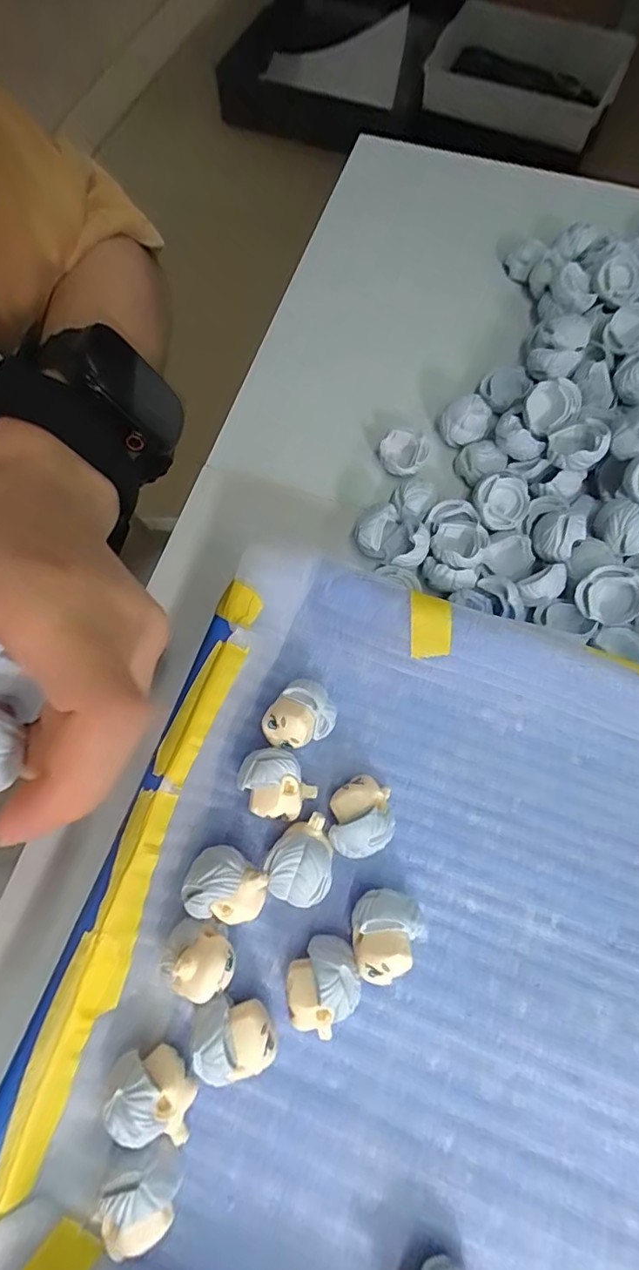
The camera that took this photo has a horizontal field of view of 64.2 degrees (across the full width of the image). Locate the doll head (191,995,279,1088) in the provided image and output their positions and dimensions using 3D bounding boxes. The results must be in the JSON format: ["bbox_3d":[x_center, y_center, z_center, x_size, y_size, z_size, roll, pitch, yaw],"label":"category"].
[{"bbox_3d":[-0.027,0.131,0.168,0.025,0.023,0.022,-12,71,-4],"label":"doll head"}]

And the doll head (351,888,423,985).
[{"bbox_3d":[0.021,0.102,0.177,0.022,0.022,0.028,22,72,8],"label":"doll head"}]

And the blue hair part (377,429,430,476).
[{"bbox_3d":[0.040,-0.087,0.247,0.023,0.011,0.019,22,72,8],"label":"blue hair part"}]

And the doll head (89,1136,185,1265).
[{"bbox_3d":[-0.053,0.169,0.156,0.021,0.023,0.024,14,71,5],"label":"doll head"}]

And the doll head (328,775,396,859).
[{"bbox_3d":[0.015,0.067,0.189,0.022,0.024,0.027,2,72,2],"label":"doll head"}]

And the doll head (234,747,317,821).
[{"bbox_3d":[-0.016,0.057,0.193,0.023,0.023,0.026,-30,74,-8],"label":"doll head"}]

